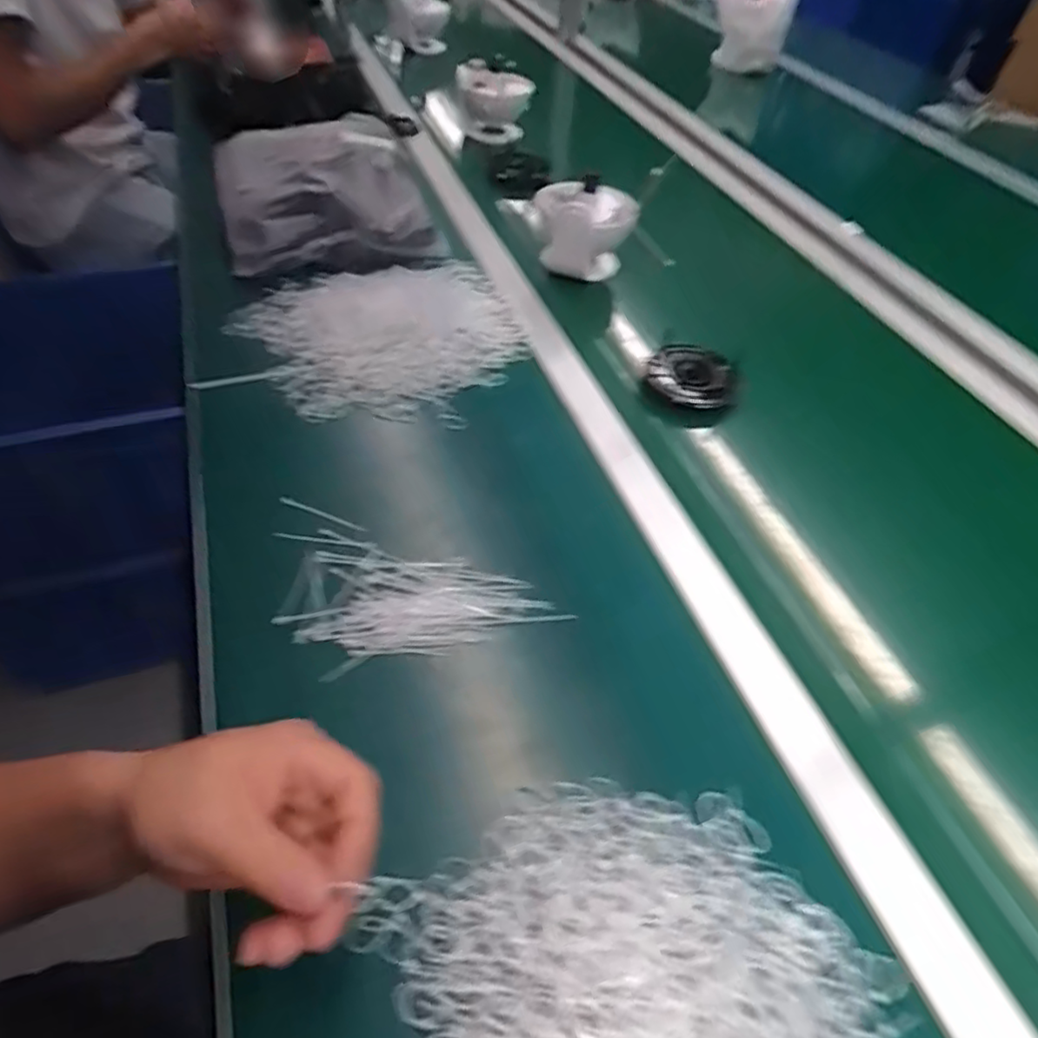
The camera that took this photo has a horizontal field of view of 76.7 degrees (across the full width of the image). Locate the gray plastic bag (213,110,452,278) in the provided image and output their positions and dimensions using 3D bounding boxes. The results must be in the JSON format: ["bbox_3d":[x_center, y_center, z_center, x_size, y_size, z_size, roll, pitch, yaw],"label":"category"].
[{"bbox_3d":[-0.253,-0.420,0.847,0.251,0.095,0.289,-14,53,-15],"label":"gray plastic bag"}]

